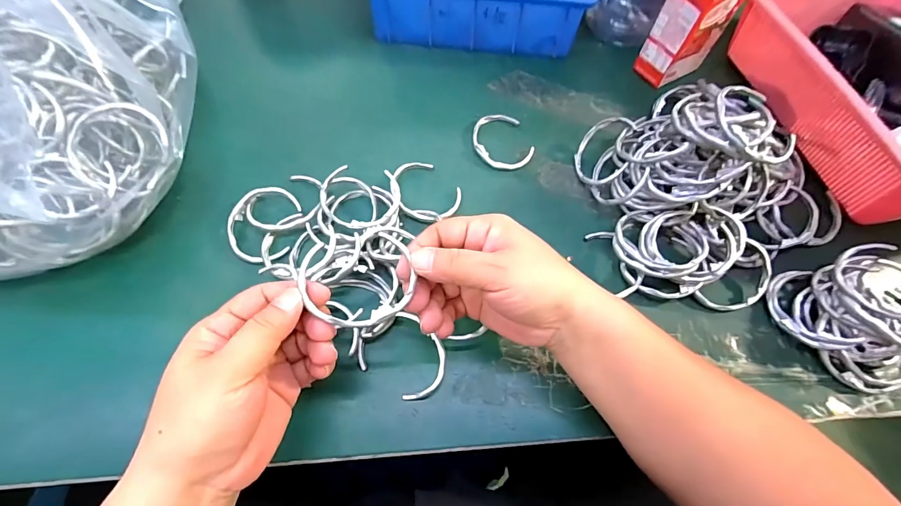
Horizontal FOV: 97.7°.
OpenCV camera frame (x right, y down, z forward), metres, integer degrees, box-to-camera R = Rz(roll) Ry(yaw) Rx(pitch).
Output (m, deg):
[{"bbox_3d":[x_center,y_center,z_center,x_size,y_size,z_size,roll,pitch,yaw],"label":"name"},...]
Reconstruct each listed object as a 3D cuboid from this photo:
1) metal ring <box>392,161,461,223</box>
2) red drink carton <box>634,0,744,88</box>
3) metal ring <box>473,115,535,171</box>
[{"bbox_3d":[-0.020,-0.057,0.355,0.056,0.010,0.065,-11,66,-9],"label":"metal ring"},{"bbox_3d":[0.242,-0.233,0.398,0.073,0.117,0.043,-27,68,-15],"label":"red drink carton"},{"bbox_3d":[0.050,-0.110,0.390,0.054,0.008,0.068,-17,67,-11],"label":"metal ring"}]

